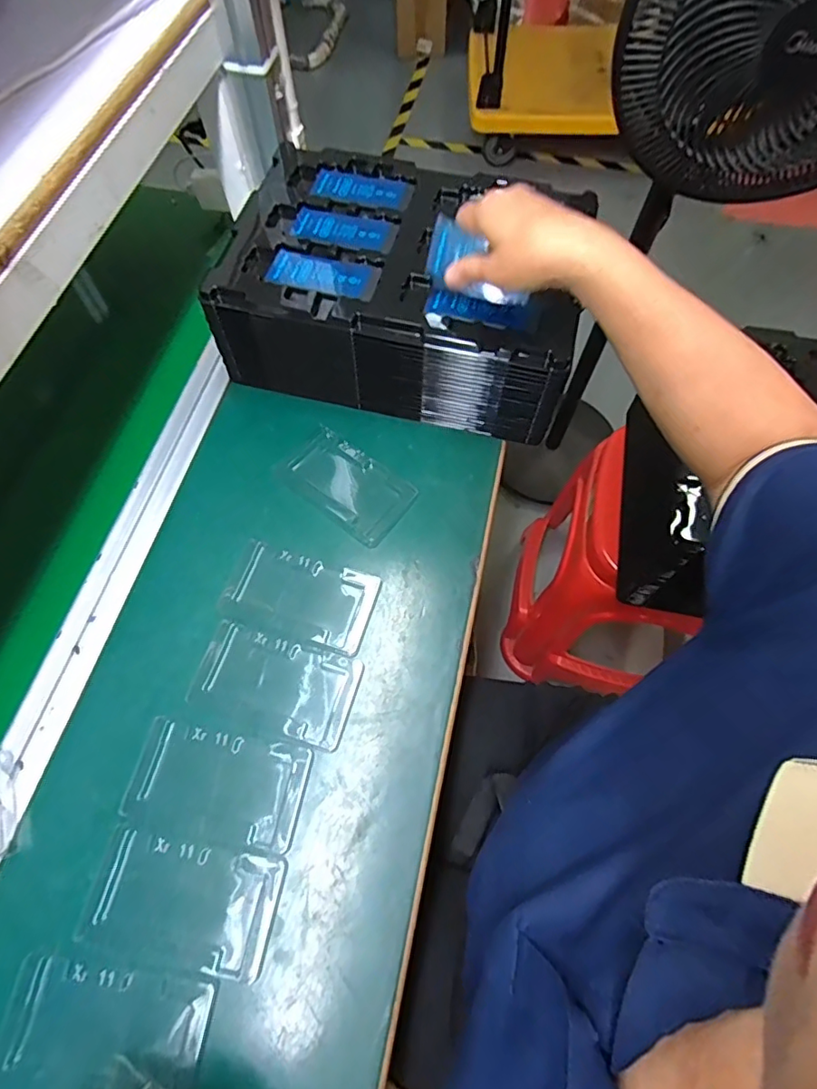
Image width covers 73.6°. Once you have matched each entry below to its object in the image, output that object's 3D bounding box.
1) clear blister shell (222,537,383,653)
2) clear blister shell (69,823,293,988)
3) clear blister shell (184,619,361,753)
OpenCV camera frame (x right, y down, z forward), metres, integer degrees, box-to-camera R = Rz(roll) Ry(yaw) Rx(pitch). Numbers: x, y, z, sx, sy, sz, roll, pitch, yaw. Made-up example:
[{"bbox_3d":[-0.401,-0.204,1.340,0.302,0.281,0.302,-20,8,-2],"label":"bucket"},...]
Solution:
[{"bbox_3d":[-0.096,0.044,0.478,0.127,0.006,0.074,15,66,8],"label":"clear blister shell"},{"bbox_3d":[-0.158,0.250,0.383,0.127,0.012,0.071,10,65,5],"label":"clear blister shell"},{"bbox_3d":[-0.108,0.115,0.448,0.125,0.011,0.071,15,66,8],"label":"clear blister shell"}]

